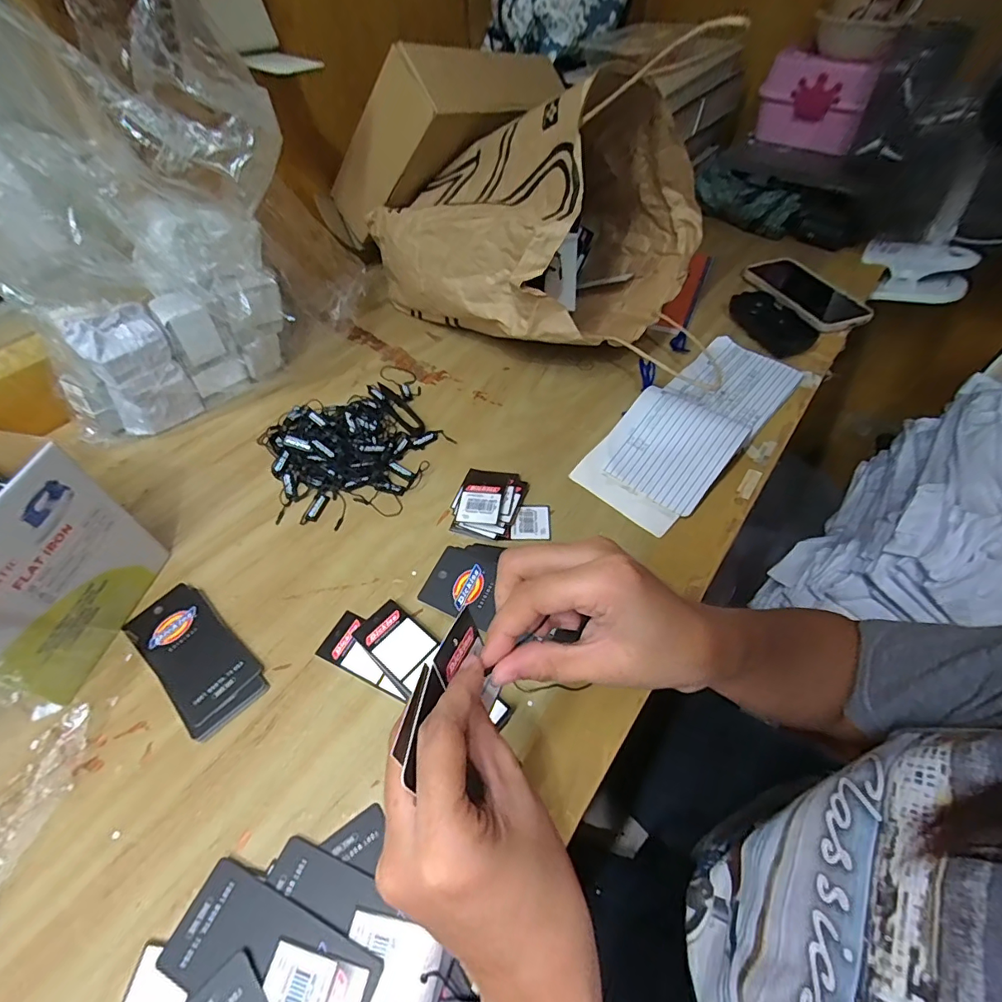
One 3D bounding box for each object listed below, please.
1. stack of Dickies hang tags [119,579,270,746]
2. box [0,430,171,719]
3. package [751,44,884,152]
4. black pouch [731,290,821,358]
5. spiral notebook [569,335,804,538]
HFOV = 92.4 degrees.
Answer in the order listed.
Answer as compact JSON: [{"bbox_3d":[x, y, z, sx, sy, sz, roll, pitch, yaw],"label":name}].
[{"bbox_3d":[-0.220,0.110,0.345,0.118,0.010,0.053,35,60,24],"label":"stack of Dickies hang tags"},{"bbox_3d":[-0.411,0.032,0.324,0.302,0.152,0.134,9,53,8],"label":"box"},{"bbox_3d":[0.474,-0.612,0.732,0.150,0.123,0.040,34,83,23],"label":"package"},{"bbox_3d":[0.327,-0.213,0.570,0.068,0.024,0.103,-13,53,-9],"label":"black pouch"},{"bbox_3d":[0.194,-0.086,0.468,0.101,0.038,0.273,36,61,25],"label":"spiral notebook"}]

